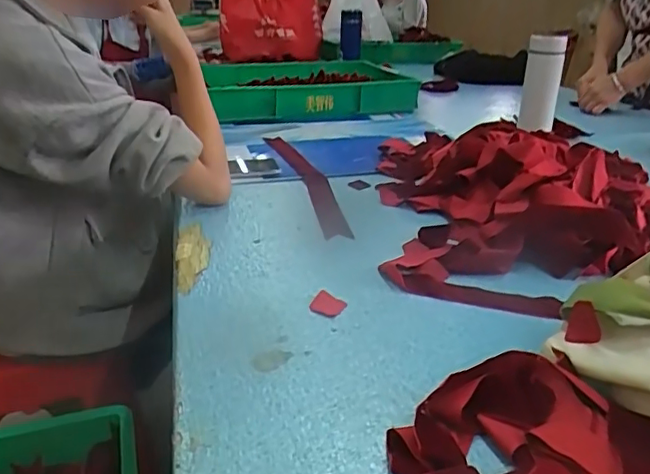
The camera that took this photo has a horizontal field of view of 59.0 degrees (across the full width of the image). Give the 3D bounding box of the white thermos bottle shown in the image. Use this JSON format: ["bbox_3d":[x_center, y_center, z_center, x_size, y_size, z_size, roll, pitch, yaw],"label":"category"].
[{"bbox_3d":[0.389,-0.276,1.034,0.062,0.165,0.060,9,25,18],"label":"white thermos bottle"}]

